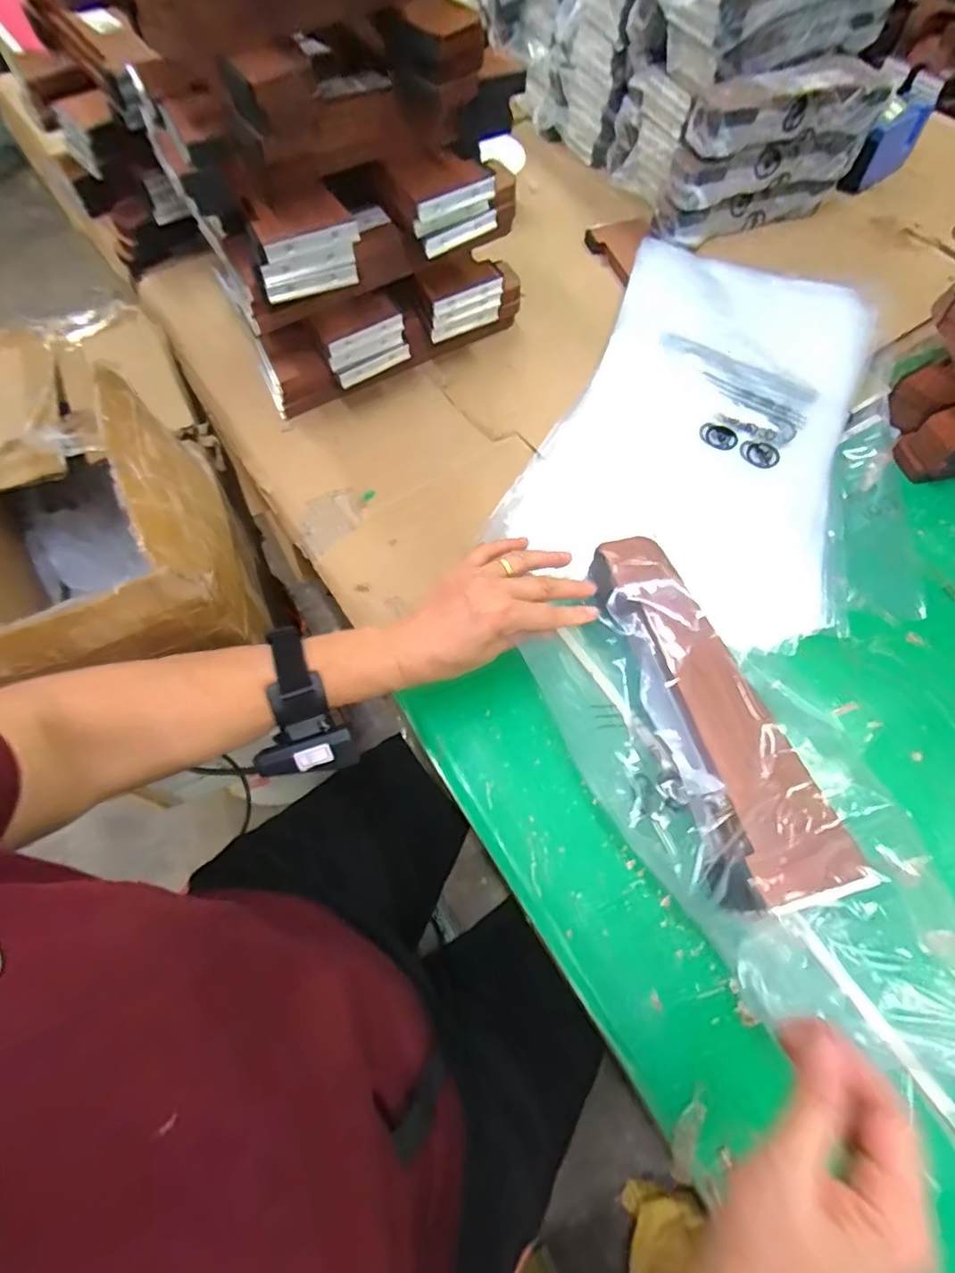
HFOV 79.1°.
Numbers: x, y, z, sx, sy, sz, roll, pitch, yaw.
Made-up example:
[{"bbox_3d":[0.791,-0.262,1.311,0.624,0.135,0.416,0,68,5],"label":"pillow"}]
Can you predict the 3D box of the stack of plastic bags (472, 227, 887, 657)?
[{"bbox_3d":[0.255,-0.235,0.614,0.299,0.027,0.503,26,70,8],"label":"stack of plastic bags"}]

